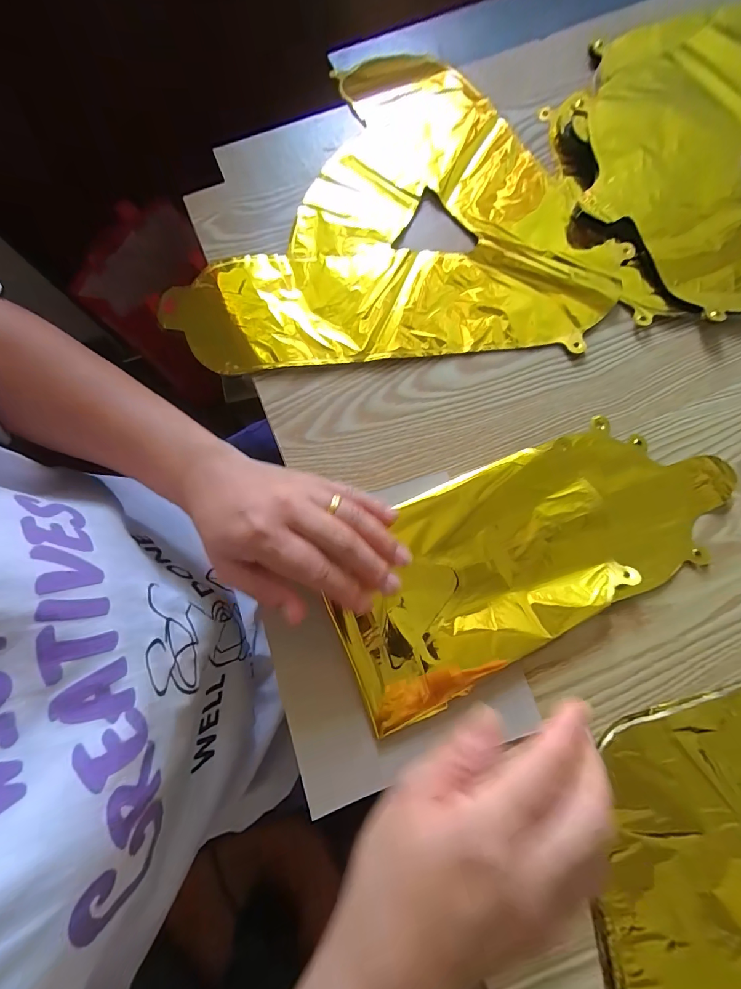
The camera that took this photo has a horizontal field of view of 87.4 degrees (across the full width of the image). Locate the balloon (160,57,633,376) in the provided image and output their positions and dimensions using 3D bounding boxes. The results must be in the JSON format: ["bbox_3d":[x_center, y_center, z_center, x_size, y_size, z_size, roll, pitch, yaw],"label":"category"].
[{"bbox_3d":[0.013,-0.271,0.351,0.370,0.014,0.322,-5,78,-2],"label":"balloon"}]

